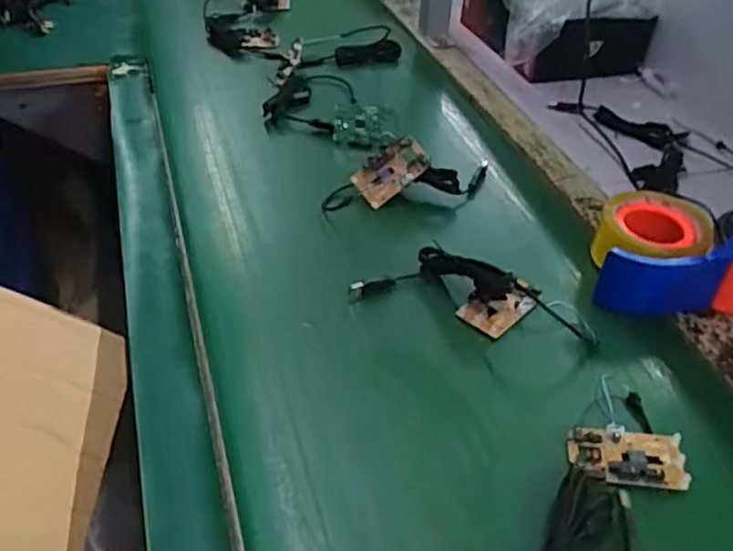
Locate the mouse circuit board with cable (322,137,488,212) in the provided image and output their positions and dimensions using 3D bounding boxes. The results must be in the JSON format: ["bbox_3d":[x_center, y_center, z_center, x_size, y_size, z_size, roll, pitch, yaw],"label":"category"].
[{"bbox_3d":[0.049,-0.110,0.759,0.202,0.052,0.067,-10,42,-17],"label":"mouse circuit board with cable"}]

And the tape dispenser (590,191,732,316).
[{"bbox_3d":[0.275,-0.025,0.647,0.148,0.065,0.130,-2,40,-7],"label":"tape dispenser"}]

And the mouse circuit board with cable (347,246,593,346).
[{"bbox_3d":[0.095,0.015,0.615,0.205,0.029,0.069,14,41,11],"label":"mouse circuit board with cable"}]

